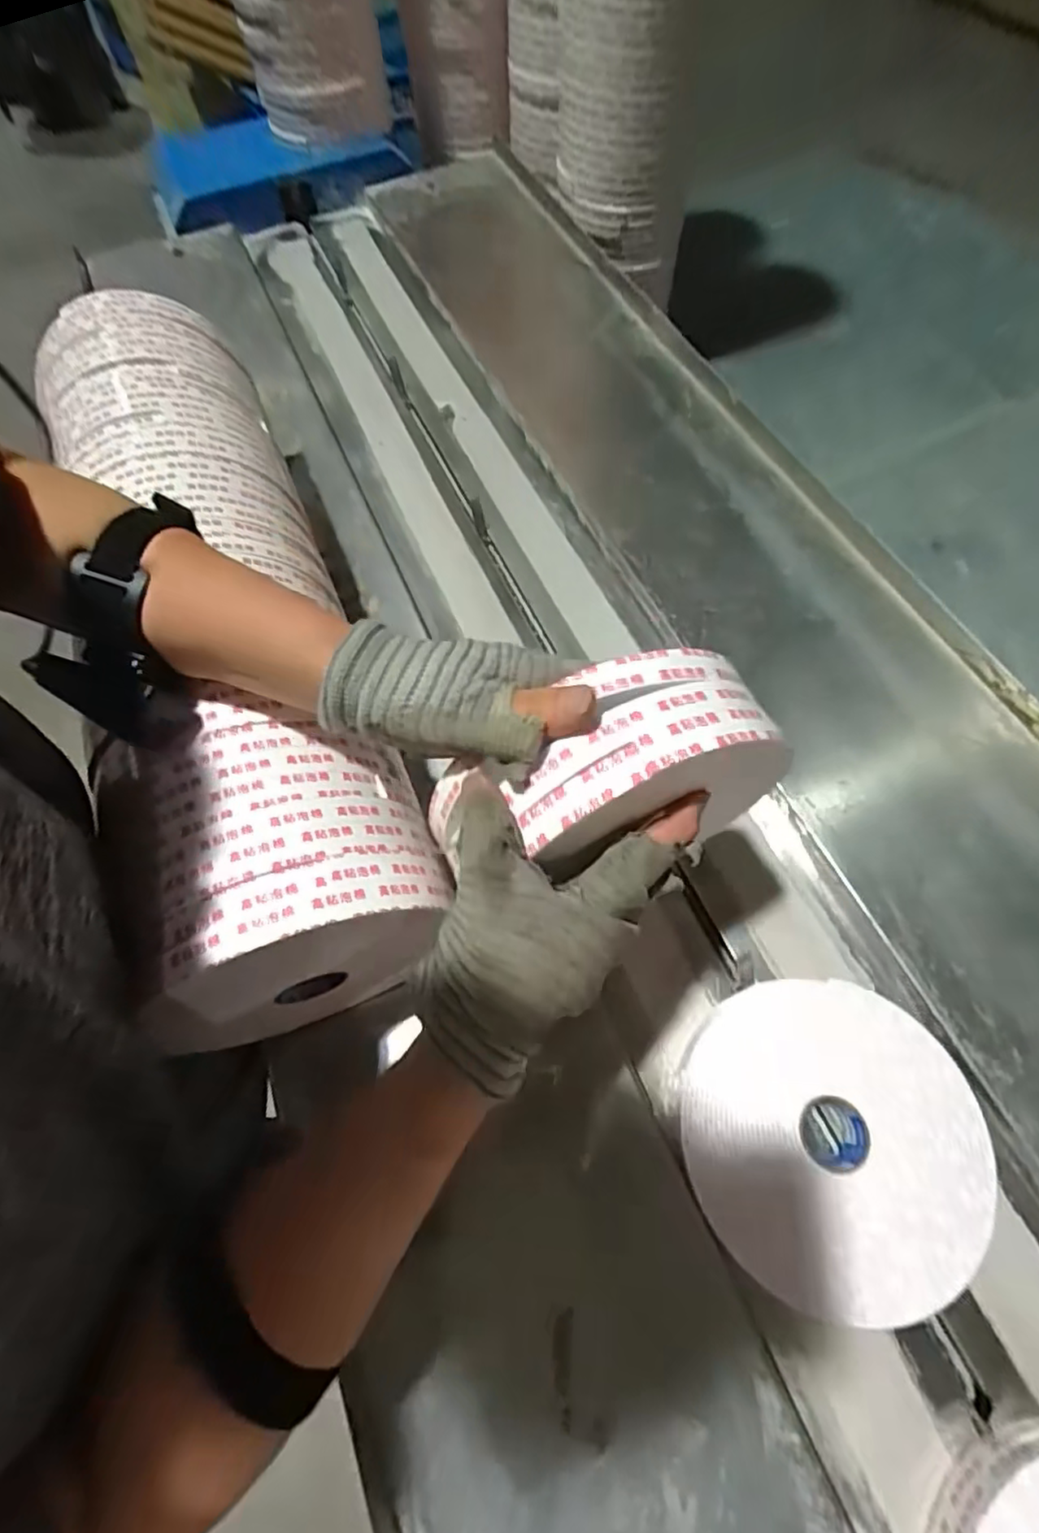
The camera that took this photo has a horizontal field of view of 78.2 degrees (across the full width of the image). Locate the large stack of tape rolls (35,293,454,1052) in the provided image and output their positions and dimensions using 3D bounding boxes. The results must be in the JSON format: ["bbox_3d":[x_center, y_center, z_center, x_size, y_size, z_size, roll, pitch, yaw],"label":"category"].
[{"bbox_3d":[-0.199,-0.104,0.458,0.169,0.160,0.540,-18,65,-5],"label":"large stack of tape rolls"}]

